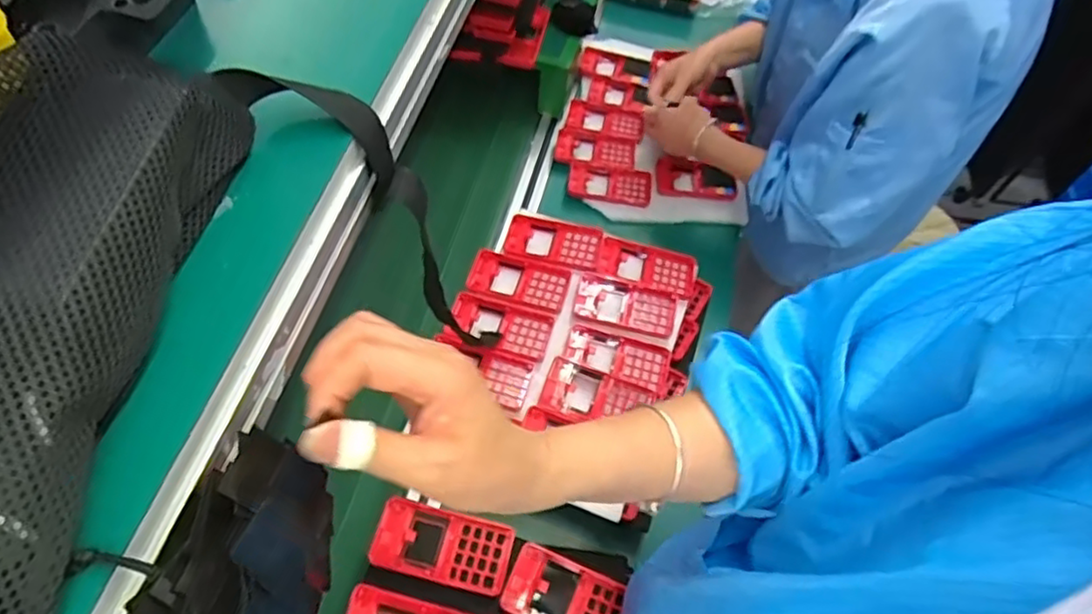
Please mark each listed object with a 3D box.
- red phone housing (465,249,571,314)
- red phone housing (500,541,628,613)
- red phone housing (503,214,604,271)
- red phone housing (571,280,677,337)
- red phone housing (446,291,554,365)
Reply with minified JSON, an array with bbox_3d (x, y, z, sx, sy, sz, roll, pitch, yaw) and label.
[{"bbox_3d":[-0.034,-0.034,0.820,0.122,0.010,0.064,15,61,6],"label":"red phone housing"},{"bbox_3d":[0.018,0.261,0.598,0.105,0.012,0.062,21,62,9],"label":"red phone housing"},{"bbox_3d":[0.009,-0.083,0.852,0.121,0.011,0.066,13,61,5],"label":"red phone housing"},{"bbox_3d":[0.097,0.002,0.811,0.120,0.012,0.060,8,61,2],"label":"red phone housing"},{"bbox_3d":[-0.055,0.022,0.790,0.121,0.008,0.066,15,61,6],"label":"red phone housing"}]

